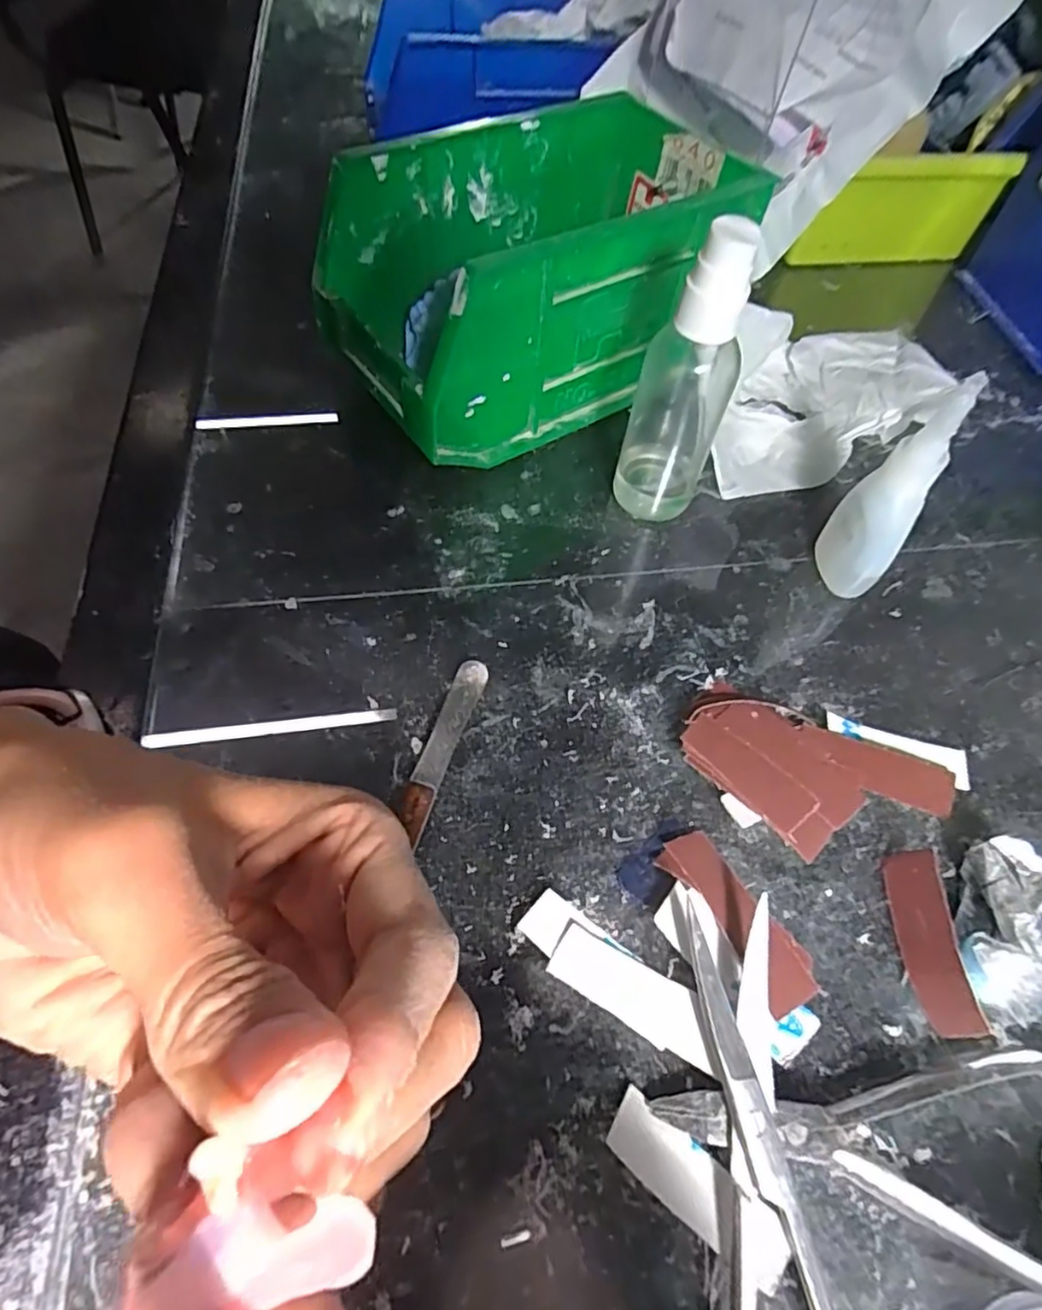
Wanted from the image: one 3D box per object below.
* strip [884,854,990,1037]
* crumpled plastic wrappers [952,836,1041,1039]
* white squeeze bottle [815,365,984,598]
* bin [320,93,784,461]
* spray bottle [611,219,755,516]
[{"bbox_3d":[0.119,0.083,0.186,0.006,0.016,0.049,27,50,-28],"label":"strip"},{"bbox_3d":[0.144,0.080,0.186,0.035,0.022,0.051,34,63,16],"label":"crumpled plastic wrappers"},{"bbox_3d":[0.133,-0.056,0.229,0.025,0.089,0.020,34,63,16],"label":"white squeeze bottle"},{"bbox_3d":[0.007,-0.166,0.287,0.171,0.087,0.097,-30,65,-20],"label":"bin"},{"bbox_3d":[0.061,-0.099,0.237,0.034,0.111,0.028,16,59,6],"label":"spray bottle"}]

